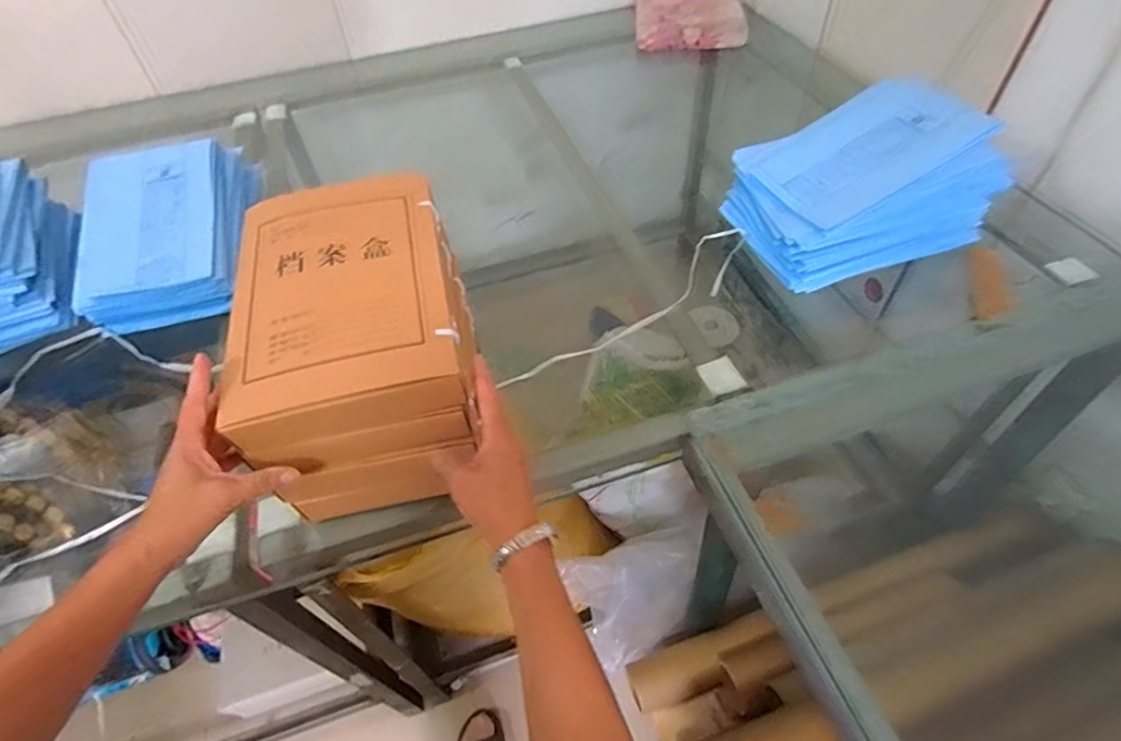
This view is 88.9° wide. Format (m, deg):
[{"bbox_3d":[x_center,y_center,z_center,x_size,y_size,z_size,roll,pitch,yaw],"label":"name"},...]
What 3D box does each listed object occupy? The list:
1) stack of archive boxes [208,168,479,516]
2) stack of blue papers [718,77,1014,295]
[{"bbox_3d":[-0.221,-0.034,0.659,0.213,0.207,0.295,-11,51,-4],"label":"stack of archive boxes"},{"bbox_3d":[0.444,-0.294,0.876,0.326,0.152,0.257,-19,52,-10],"label":"stack of blue papers"}]

